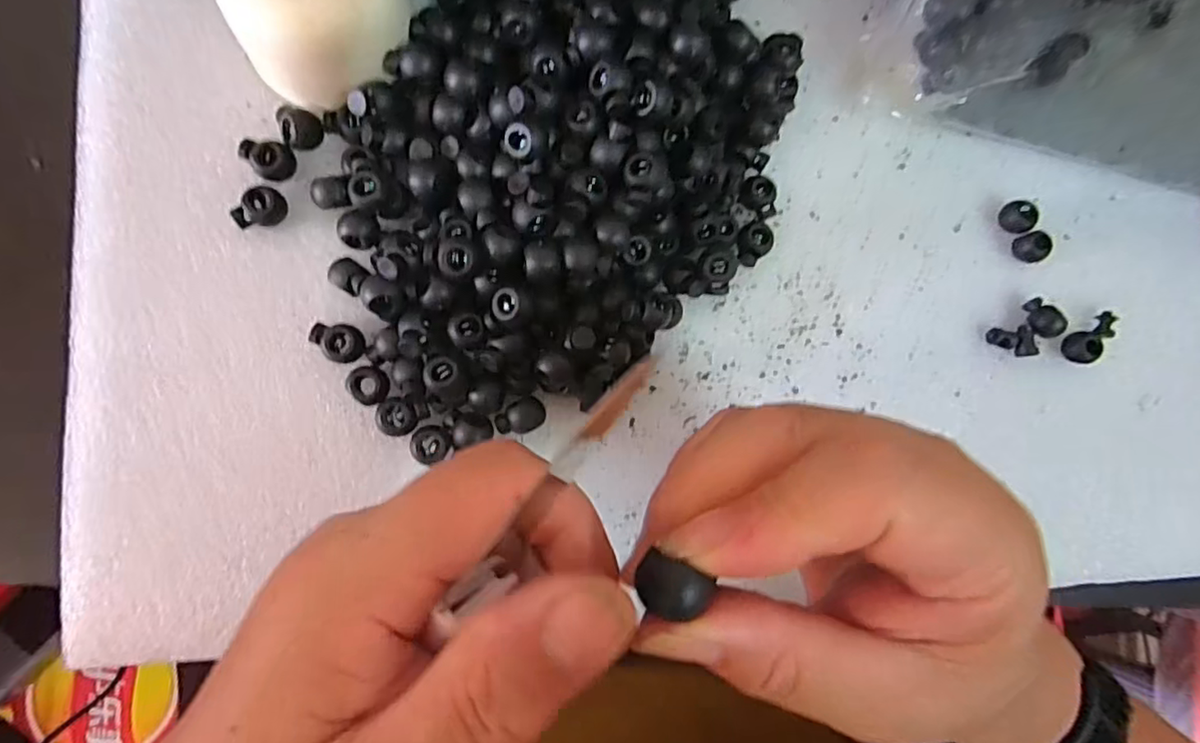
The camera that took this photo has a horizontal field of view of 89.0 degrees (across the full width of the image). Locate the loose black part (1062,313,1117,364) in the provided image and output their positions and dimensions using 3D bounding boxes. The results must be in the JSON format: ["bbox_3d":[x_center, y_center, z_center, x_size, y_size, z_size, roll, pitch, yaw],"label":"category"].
[{"bbox_3d":[0.233,-0.015,0.287,0.029,0.009,0.014,-33,92,-9],"label":"loose black part"}]

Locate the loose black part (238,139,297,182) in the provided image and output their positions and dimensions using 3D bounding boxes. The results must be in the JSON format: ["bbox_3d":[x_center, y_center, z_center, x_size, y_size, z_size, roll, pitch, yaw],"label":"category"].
[{"bbox_3d":[-0.128,-0.083,0.237,0.017,0.013,0.015,41,81,-4],"label":"loose black part"}]

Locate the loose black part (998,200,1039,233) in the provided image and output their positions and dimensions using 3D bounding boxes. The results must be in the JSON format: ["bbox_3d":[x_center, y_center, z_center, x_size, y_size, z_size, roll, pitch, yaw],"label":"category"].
[{"bbox_3d":[0.198,-0.073,0.290,0.013,0.013,0.015,-20,90,-10],"label":"loose black part"}]

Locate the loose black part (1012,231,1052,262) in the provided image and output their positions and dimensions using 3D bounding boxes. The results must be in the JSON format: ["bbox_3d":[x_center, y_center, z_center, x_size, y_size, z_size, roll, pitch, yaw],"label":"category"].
[{"bbox_3d":[0.203,-0.058,0.287,0.013,0.011,0.014,1,86,-9],"label":"loose black part"}]

